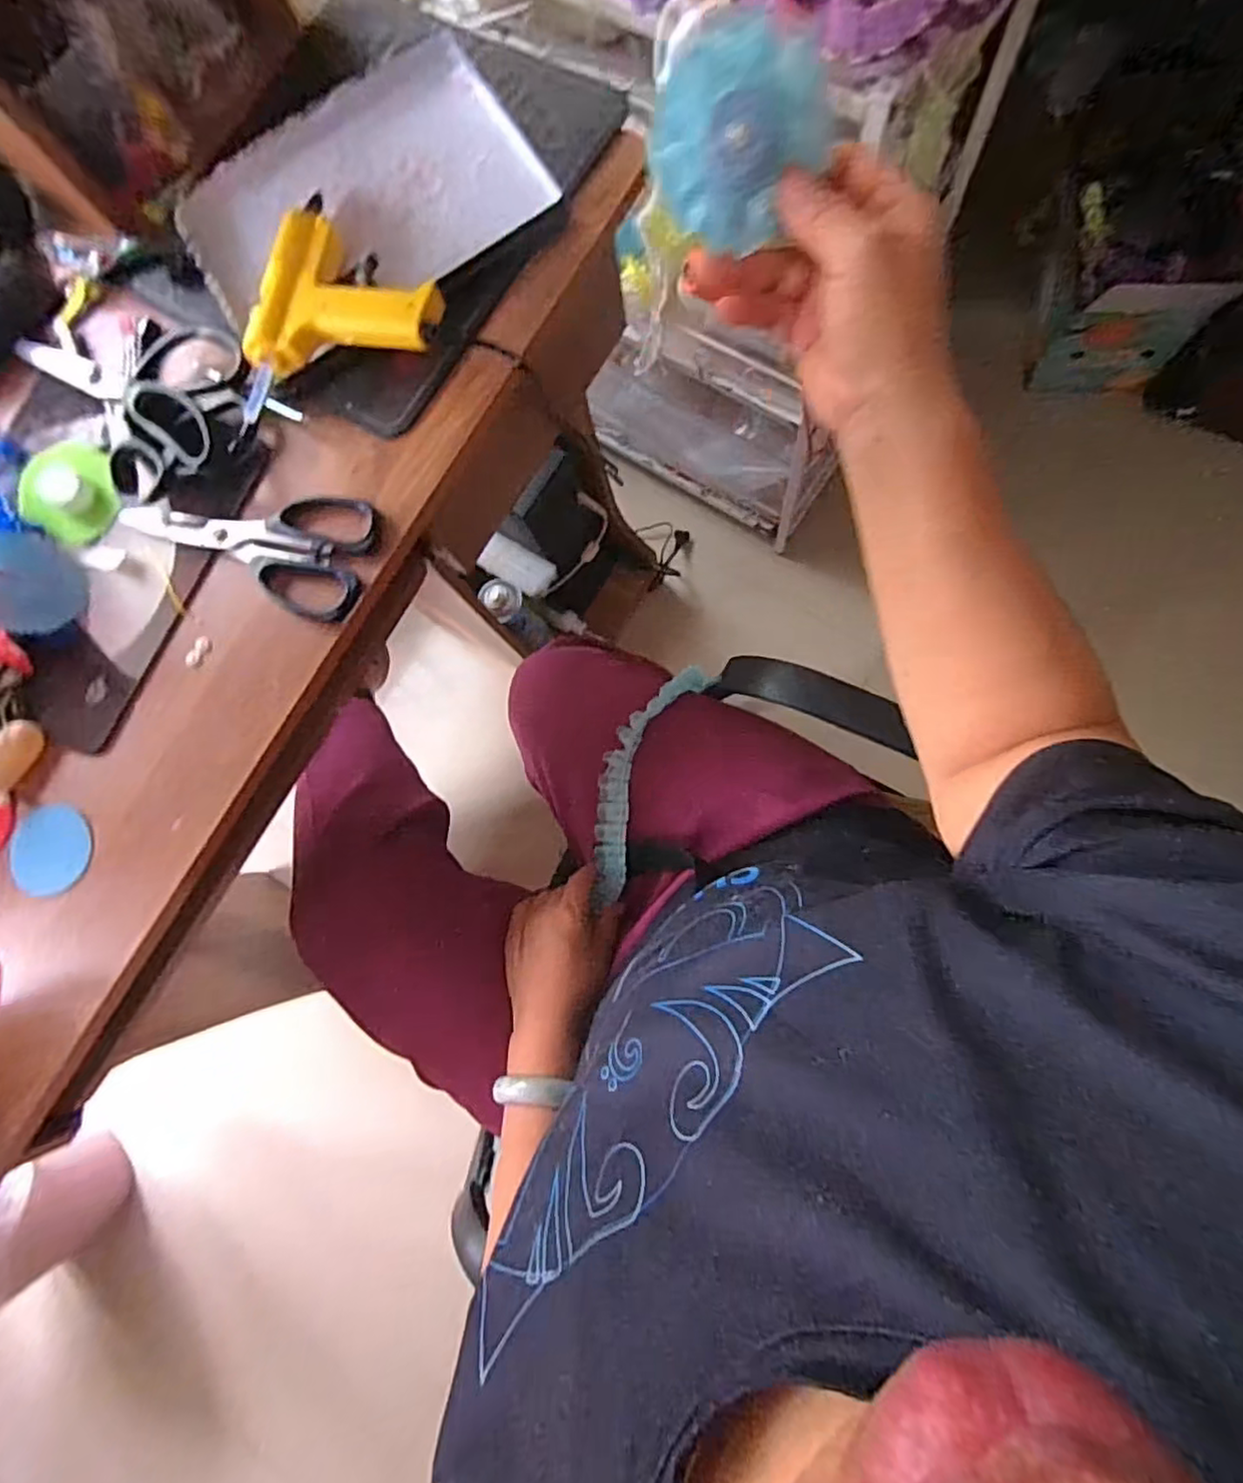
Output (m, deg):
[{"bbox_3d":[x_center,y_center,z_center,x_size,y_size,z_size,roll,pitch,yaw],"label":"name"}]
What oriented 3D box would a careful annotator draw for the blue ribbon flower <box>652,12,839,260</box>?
[{"bbox_3d":[0.049,-0.259,0.280,0.070,0.010,0.071,4,128,5],"label":"blue ribbon flower"}]

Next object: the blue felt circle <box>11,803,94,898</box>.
[{"bbox_3d":[-0.381,0.072,0.436,0.056,0.004,0.058,2,81,8],"label":"blue felt circle"}]

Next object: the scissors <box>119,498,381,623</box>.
[{"bbox_3d":[-0.254,-0.132,0.441,0.180,0.017,0.080,10,82,9],"label":"scissors"}]

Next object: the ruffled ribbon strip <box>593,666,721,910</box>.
[{"bbox_3d":[0.016,0.025,0.573,0.063,0.020,0.224,32,74,-22],"label":"ruffled ribbon strip"}]

